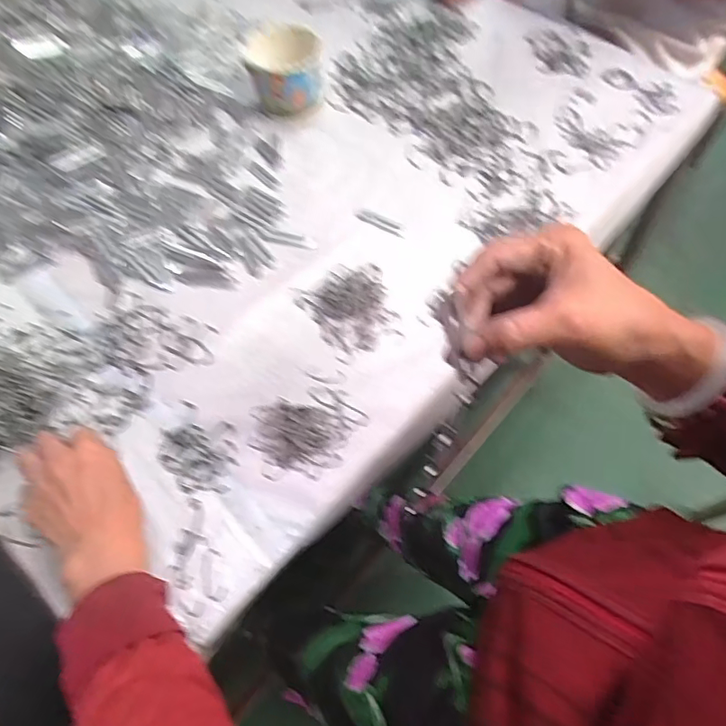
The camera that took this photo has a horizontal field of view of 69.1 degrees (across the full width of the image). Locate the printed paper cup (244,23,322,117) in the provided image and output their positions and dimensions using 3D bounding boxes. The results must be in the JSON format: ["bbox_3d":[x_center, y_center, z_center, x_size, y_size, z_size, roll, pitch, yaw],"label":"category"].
[{"bbox_3d":[-0.096,-0.363,0.652,0.090,0.070,0.100,-9,63,-4],"label":"printed paper cup"}]

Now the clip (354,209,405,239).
[{"bbox_3d":[0.019,-0.155,0.582,0.062,0.004,0.016,28,66,14],"label":"clip"}]

